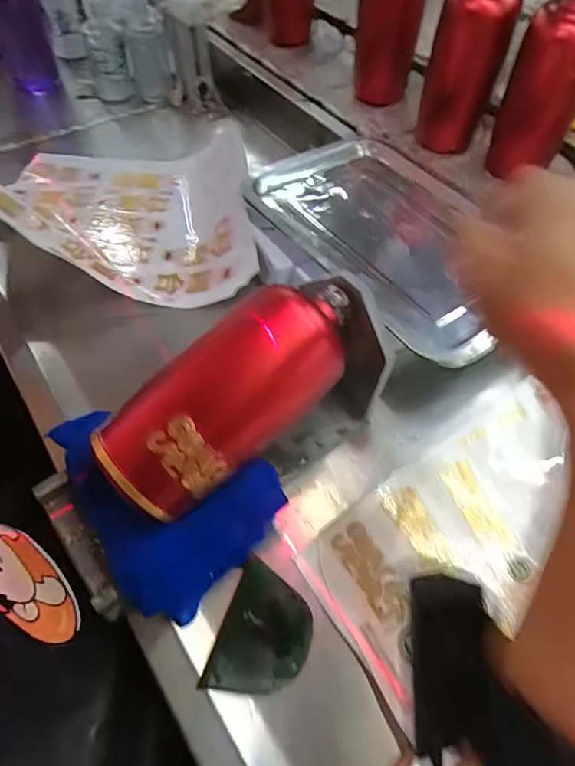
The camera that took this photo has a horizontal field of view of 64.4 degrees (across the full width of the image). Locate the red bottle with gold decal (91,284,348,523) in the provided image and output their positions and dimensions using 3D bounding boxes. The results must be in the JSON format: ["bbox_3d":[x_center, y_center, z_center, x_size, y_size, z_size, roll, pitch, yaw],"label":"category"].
[{"bbox_3d":[-0.033,0.006,0.299,0.185,0.071,0.070,-37,65,-20],"label":"red bottle with gold decal"}]

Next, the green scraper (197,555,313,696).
[{"bbox_3d":[-0.014,0.167,0.304,0.056,0.010,0.078,17,60,10],"label":"green scraper"}]

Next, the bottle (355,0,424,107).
[{"bbox_3d":[0.131,-0.459,0.597,0.076,0.183,0.060,12,59,7],"label":"bottle"}]

